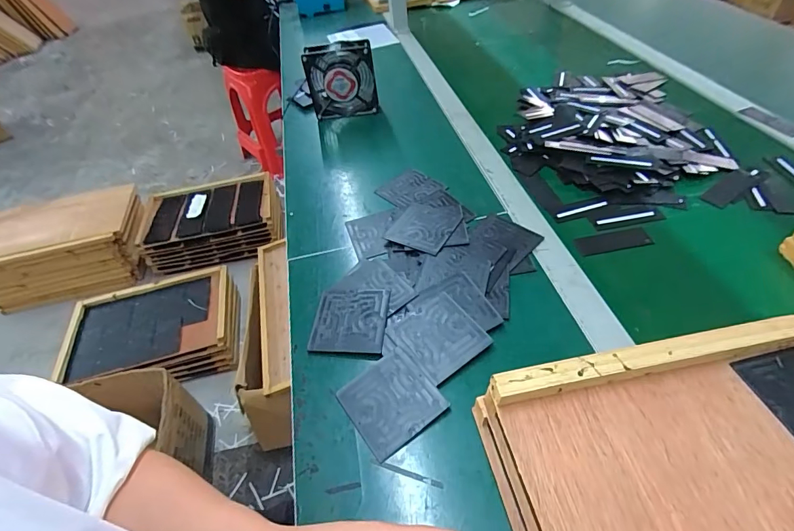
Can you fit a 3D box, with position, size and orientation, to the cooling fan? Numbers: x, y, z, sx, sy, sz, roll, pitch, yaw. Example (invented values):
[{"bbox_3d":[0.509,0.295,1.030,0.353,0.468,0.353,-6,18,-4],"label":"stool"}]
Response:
[{"bbox_3d":[-0.102,-0.336,0.759,0.125,0.129,0.044,-6,46,1],"label":"cooling fan"}]

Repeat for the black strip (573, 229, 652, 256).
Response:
[{"bbox_3d":[0.270,-0.029,0.514,0.093,0.005,0.035,-12,46,-5],"label":"black strip"}]

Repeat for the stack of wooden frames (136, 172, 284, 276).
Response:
[{"bbox_3d":[-0.703,-0.173,1.604,0.506,0.158,0.335,-11,46,-4],"label":"stack of wooden frames"}]

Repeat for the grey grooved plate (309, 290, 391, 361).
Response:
[{"bbox_3d":[-0.052,0.060,0.448,0.080,0.009,0.082,1,46,8],"label":"grey grooved plate"}]

